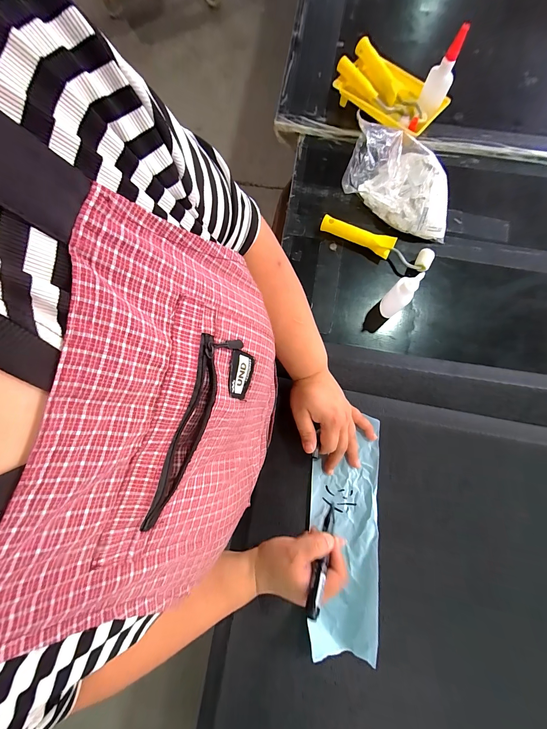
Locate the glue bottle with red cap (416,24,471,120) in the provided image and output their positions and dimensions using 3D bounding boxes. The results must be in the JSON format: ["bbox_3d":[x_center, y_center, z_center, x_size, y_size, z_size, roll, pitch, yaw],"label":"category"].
[{"bbox_3d":[0.289,-0.497,0.491,0.043,0.111,0.031,26,58,6],"label":"glue bottle with red cap"}]

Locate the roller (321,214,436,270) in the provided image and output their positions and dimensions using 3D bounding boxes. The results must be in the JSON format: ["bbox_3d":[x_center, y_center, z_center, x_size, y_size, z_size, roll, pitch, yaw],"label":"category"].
[{"bbox_3d":[0.177,-0.211,0.508,0.199,0.035,0.033,23,80,5],"label":"roller"}]

